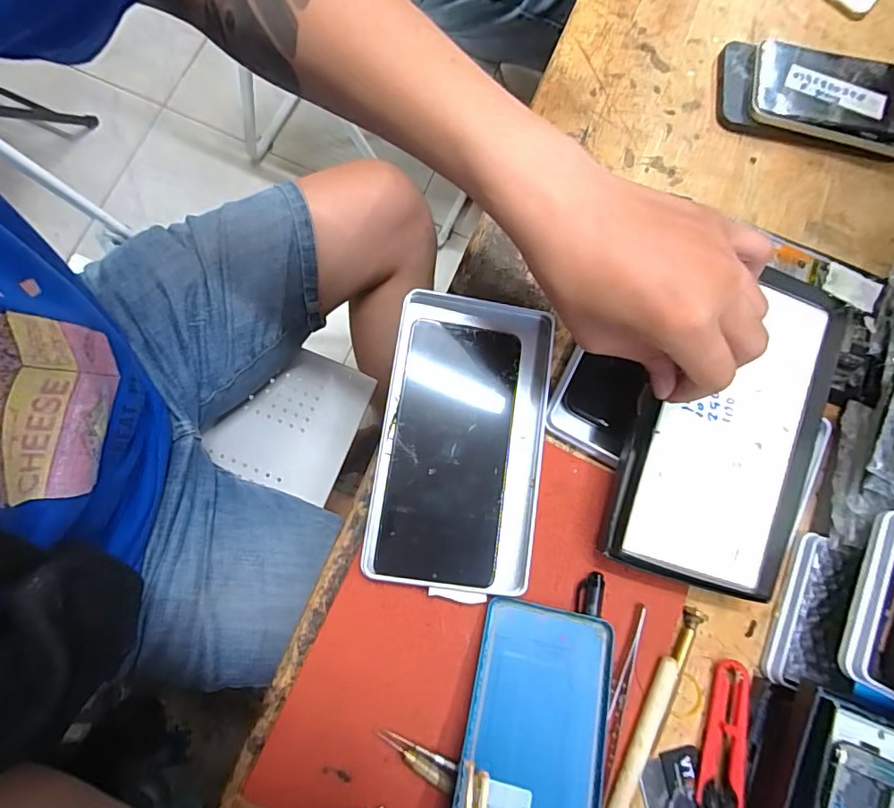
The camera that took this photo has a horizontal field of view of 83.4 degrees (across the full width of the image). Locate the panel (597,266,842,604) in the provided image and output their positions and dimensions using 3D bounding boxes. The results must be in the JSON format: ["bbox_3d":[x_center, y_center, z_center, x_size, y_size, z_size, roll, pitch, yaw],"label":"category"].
[{"bbox_3d":[0.177,0.017,0.311,0.123,0.017,0.191,17,86,-7],"label":"panel"}]

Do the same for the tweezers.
[{"bbox_3d":[0.104,0.172,0.303,0.012,0.011,0.099,20,79,-2],"label":"tweezers"}]

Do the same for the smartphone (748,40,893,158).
[{"bbox_3d":[0.308,-0.238,0.387,0.139,0.017,0.070,13,81,5],"label":"smartphone"}]

